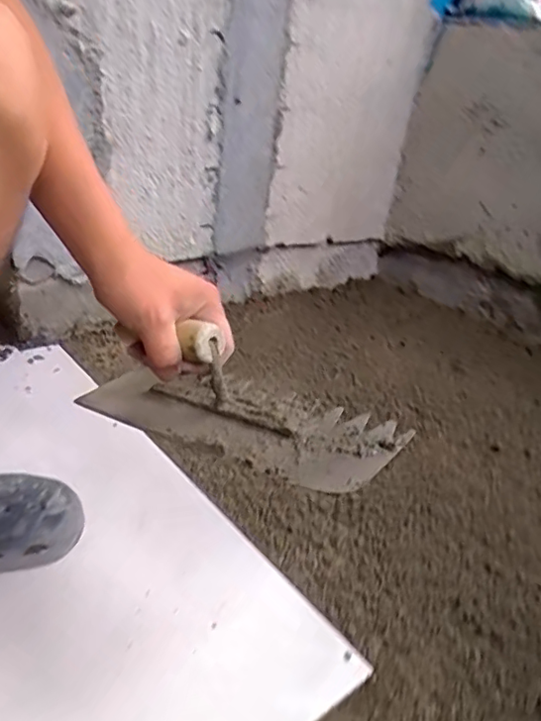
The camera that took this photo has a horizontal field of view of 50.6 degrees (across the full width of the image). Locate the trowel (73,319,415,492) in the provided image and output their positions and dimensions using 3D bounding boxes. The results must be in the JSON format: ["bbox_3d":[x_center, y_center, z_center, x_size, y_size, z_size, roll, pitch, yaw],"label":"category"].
[{"bbox_3d":[-0.031,0.016,0.427,0.259,0.078,0.087,12,26,32],"label":"trowel"}]

